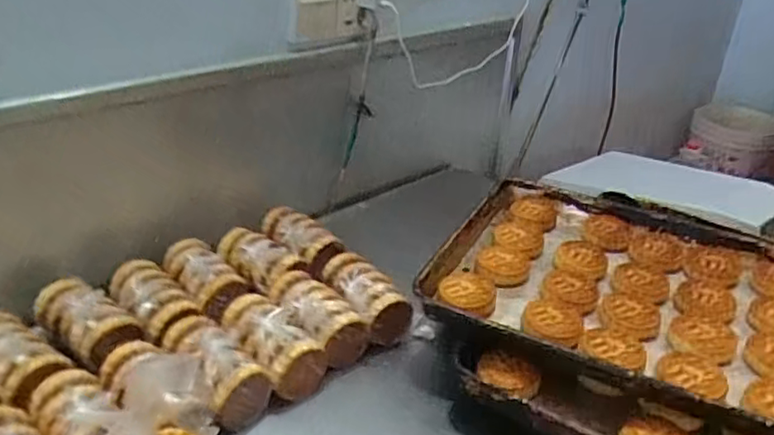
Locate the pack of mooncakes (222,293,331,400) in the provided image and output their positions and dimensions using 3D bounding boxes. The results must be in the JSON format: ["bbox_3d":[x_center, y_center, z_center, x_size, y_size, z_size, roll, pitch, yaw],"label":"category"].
[{"bbox_3d":[-0.161,0.165,0.819,0.159,0.066,0.079,24,36,33],"label":"pack of mooncakes"}]

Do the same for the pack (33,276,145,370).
[{"bbox_3d":[-0.402,0.132,0.836,0.161,0.065,0.068,21,35,30],"label":"pack"}]

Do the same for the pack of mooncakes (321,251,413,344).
[{"bbox_3d":[-0.042,0.121,0.930,0.086,0.078,0.152,-19,36,-33],"label":"pack of mooncakes"}]

